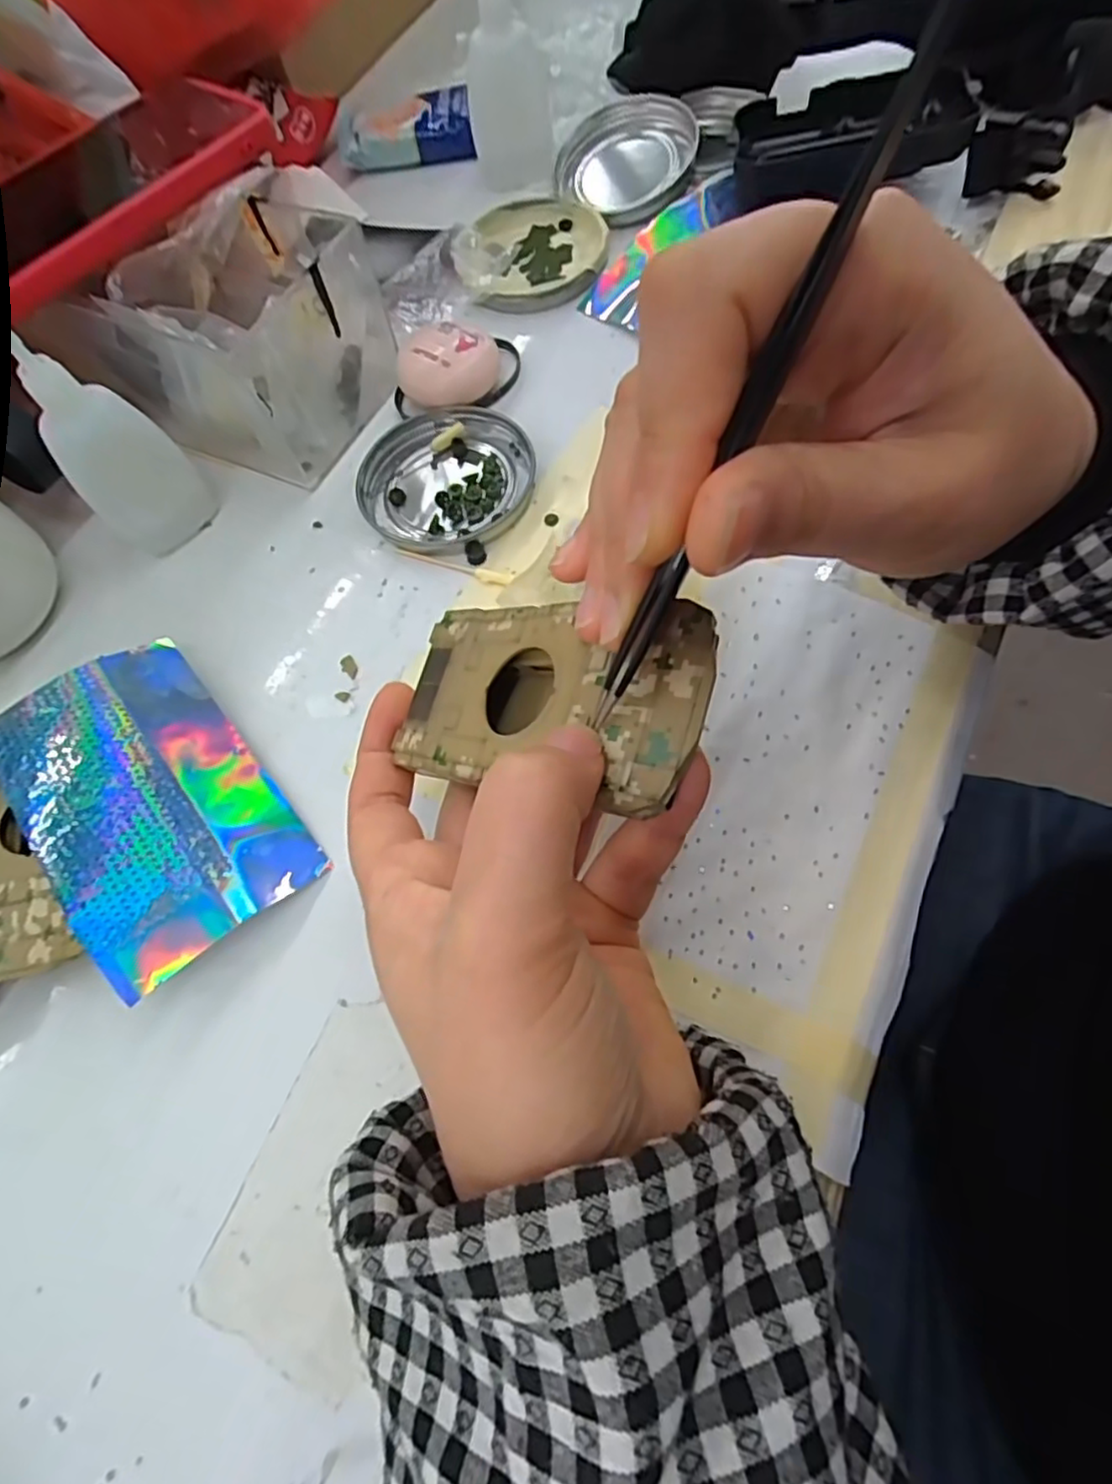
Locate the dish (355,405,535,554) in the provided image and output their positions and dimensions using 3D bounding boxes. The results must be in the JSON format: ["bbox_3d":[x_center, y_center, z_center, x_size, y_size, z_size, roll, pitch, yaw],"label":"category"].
[{"bbox_3d":[-0.051,-0.119,0.305,0.078,0.011,0.077,-3,66,6],"label":"dish"}]

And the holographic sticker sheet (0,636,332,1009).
[{"bbox_3d":[-0.148,0.021,0.246,0.074,0.022,0.124,-40,67,-10],"label":"holographic sticker sheet"}]

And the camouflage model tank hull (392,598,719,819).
[{"bbox_3d":[-0.005,-0.011,0.171,0.094,0.015,0.047,10,63,42],"label":"camouflage model tank hull"}]

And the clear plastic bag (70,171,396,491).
[{"bbox_3d":[-0.134,-0.186,0.308,0.093,0.069,0.093,20,70,15],"label":"clear plastic bag"}]

